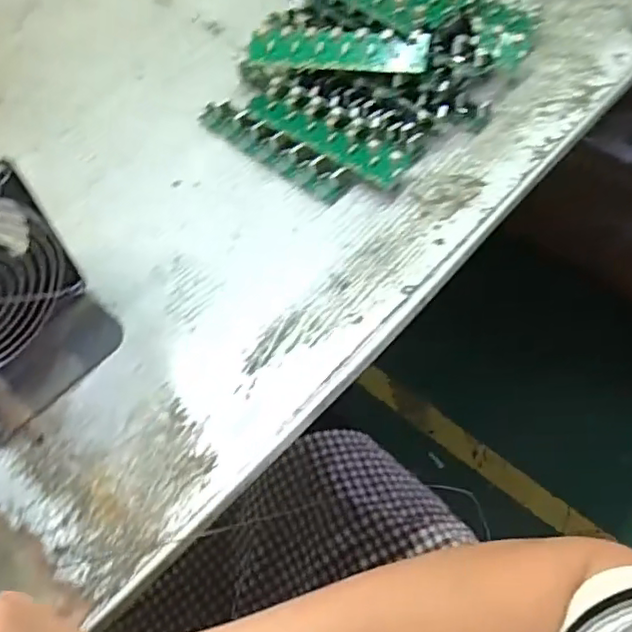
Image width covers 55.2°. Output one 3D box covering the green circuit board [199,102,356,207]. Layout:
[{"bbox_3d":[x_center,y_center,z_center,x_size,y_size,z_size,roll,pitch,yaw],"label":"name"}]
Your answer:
[{"bbox_3d":[-0.034,-0.129,0.461,0.136,0.018,0.023,35,66,20],"label":"green circuit board"}]

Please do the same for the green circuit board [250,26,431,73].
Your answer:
[{"bbox_3d":[0.016,-0.202,0.458,0.135,0.009,0.030,8,96,13],"label":"green circuit board"}]

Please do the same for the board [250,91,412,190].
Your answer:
[{"bbox_3d":[0.006,-0.136,0.461,0.134,0.023,0.033,34,65,20],"label":"board"}]

